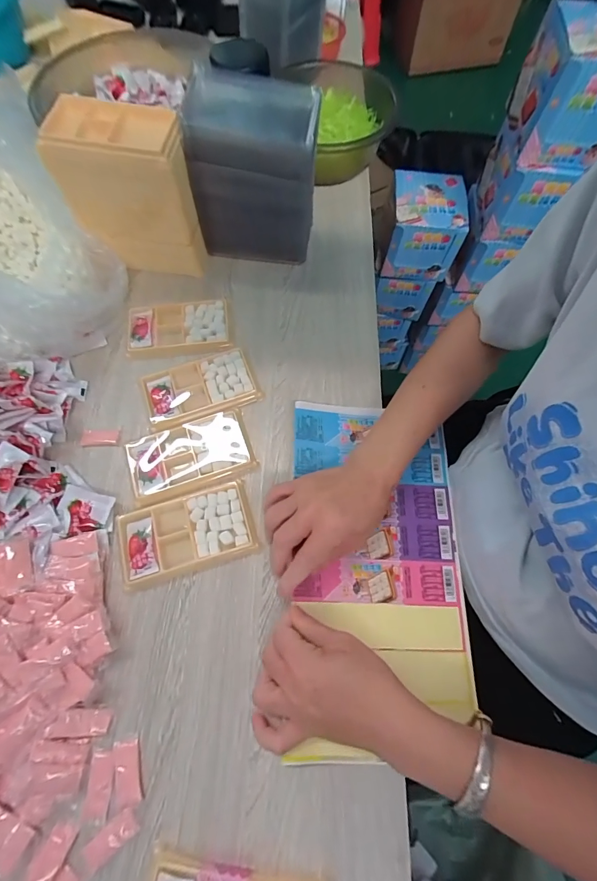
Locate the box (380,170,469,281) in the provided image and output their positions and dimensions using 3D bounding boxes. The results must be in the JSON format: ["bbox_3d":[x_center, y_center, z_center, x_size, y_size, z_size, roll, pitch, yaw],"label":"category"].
[{"bbox_3d":[0.268,-0.463,0.804,0.144,0.130,0.172,7,68,2],"label":"box"}]

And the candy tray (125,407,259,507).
[{"bbox_3d":[-0.118,0.016,0.410,0.130,0.009,0.076,-18,69,-8],"label":"candy tray"}]

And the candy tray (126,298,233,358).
[{"bbox_3d":[-0.153,-0.147,0.472,0.126,0.011,0.076,-6,68,-3],"label":"candy tray"}]

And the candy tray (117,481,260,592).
[{"bbox_3d":[-0.113,0.093,0.375,0.131,0.011,0.077,-16,69,-7],"label":"candy tray"}]

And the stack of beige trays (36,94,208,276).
[{"bbox_3d":[-0.197,-0.293,0.450,0.143,0.155,0.083,4,68,1],"label":"stack of beige trays"}]

